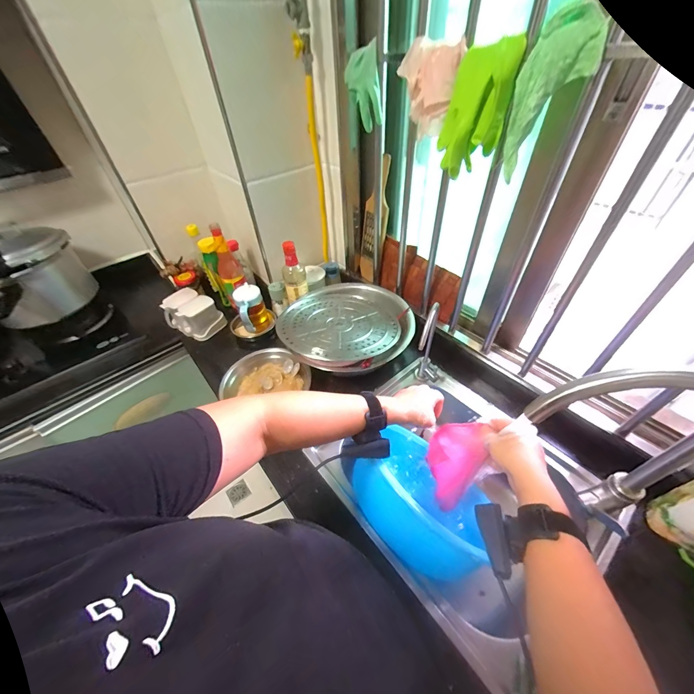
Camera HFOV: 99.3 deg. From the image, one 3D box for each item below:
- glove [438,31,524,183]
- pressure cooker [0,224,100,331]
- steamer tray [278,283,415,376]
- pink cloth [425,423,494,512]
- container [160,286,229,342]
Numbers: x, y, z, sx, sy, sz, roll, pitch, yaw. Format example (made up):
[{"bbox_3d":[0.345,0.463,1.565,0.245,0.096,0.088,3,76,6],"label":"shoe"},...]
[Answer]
[{"bbox_3d":[0.204,-0.373,0.465,0.087,0.150,0.078,2,46,7],"label":"glove"},{"bbox_3d":[-0.906,-0.201,0.831,0.244,0.201,0.274,13,48,16],"label":"pressure cooker"},{"bbox_3d":[-0.001,-0.078,0.774,0.331,0.049,0.336,-4,46,1],"label":"steamer tray"},{"bbox_3d":[0.198,0.225,0.563,0.034,0.278,0.096,-17,46,-19],"label":"pink cloth"},{"bbox_3d":[-0.484,-0.104,0.926,0.166,0.091,0.108,22,51,23],"label":"container"}]

